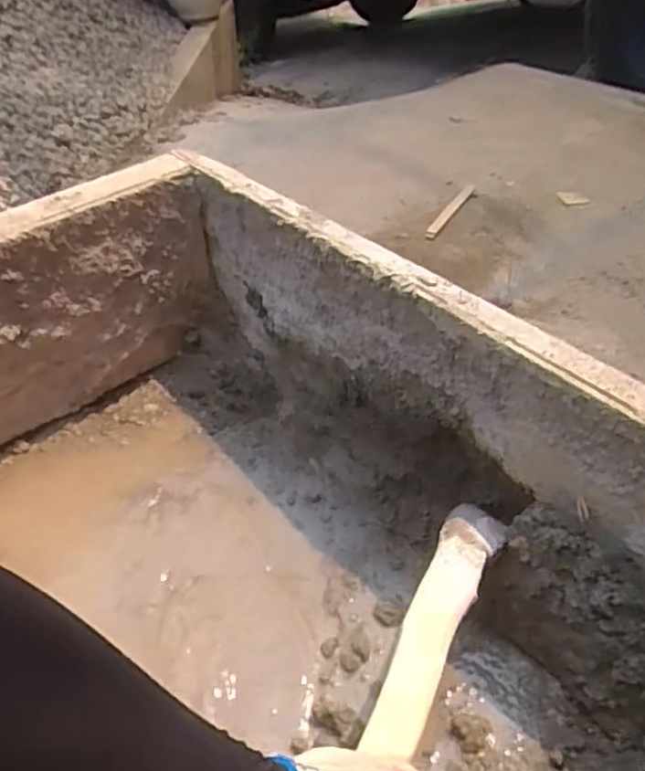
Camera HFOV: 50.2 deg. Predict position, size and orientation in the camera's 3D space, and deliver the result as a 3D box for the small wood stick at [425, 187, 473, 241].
[{"bbox_3d":[0.297,-0.406,1.594,0.026,0.016,0.258,20,48,21],"label":"small wood stick"}]

